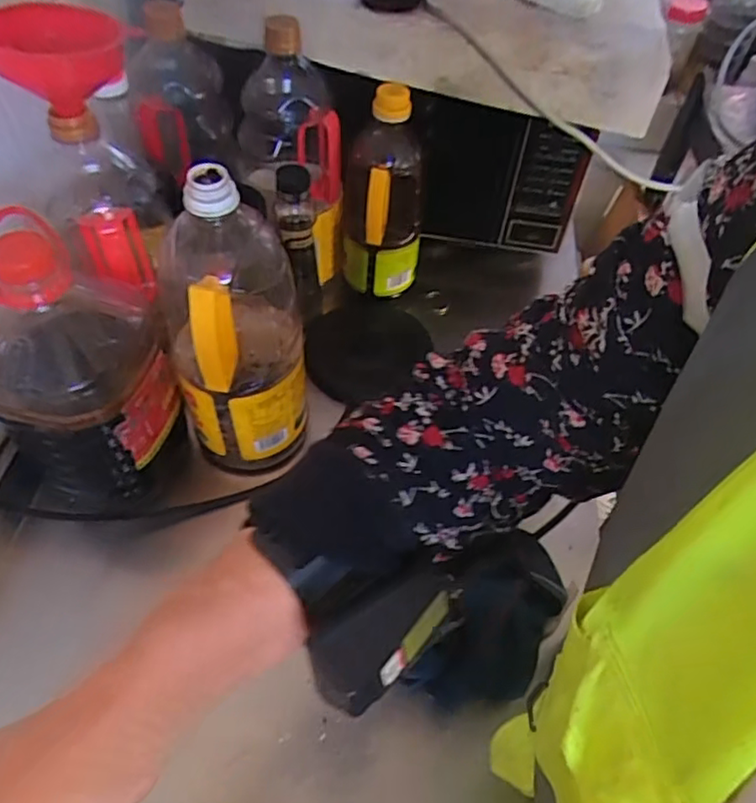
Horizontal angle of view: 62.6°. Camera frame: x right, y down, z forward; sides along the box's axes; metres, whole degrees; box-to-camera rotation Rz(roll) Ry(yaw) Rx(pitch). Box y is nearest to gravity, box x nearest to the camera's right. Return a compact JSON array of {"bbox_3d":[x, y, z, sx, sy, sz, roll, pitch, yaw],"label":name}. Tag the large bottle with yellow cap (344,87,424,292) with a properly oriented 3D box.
[{"bbox_3d":[0.006,-0.227,0.700,0.088,0.219,0.073,7,52,1],"label":"large bottle with yellow cap"}]

